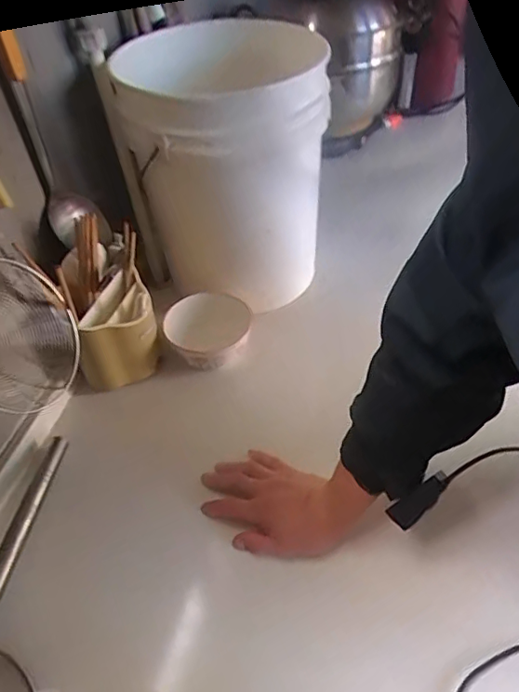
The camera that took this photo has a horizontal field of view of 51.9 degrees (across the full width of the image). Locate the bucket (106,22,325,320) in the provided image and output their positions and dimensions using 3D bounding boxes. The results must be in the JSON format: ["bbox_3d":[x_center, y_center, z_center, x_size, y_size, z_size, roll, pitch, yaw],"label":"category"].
[{"bbox_3d":[-0.040,-0.239,0.773,0.264,0.345,0.265,-2,45,2],"label":"bucket"}]

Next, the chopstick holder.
[{"bbox_3d":[-0.187,-0.015,0.706,0.113,0.125,0.079,-25,49,-19],"label":"chopstick holder"}]

